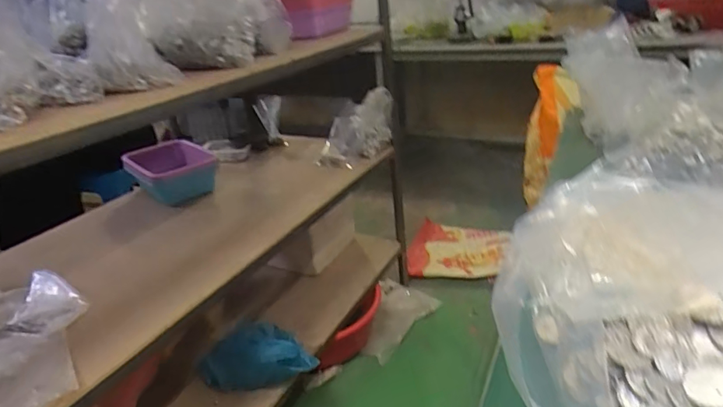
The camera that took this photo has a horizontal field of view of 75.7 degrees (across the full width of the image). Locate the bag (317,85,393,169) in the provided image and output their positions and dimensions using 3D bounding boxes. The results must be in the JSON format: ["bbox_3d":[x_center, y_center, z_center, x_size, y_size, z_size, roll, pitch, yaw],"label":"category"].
[{"bbox_3d":[-0.021,-0.228,1.472,0.246,0.212,0.181,-5,25,1],"label":"bag"}]

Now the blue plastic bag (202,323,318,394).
[{"bbox_3d":[-0.258,0.387,1.167,0.279,0.109,0.142,0,26,13],"label":"blue plastic bag"}]

